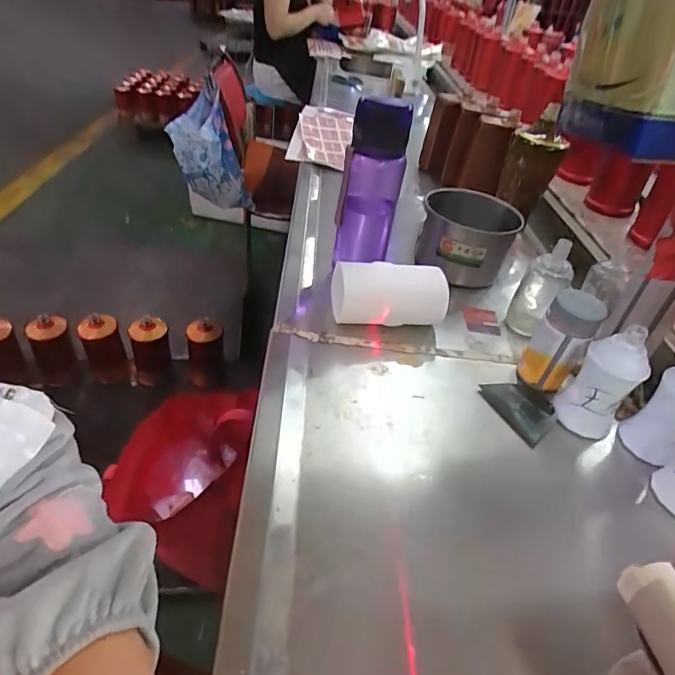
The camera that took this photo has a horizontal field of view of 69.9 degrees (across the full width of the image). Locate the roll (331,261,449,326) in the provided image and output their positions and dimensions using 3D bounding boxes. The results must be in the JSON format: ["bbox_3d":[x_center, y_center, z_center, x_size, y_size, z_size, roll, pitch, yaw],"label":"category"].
[{"bbox_3d":[0.064,-0.046,0.590,0.141,0.070,0.059,1,39,-9],"label":"roll"}]

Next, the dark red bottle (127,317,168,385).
[{"bbox_3d":[-0.478,0.030,1.230,0.089,0.191,0.086,-11,42,-22],"label":"dark red bottle"}]

